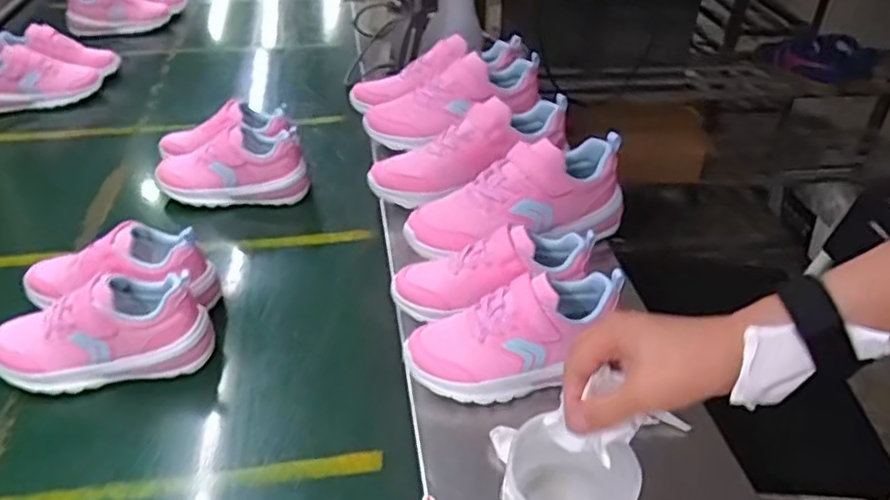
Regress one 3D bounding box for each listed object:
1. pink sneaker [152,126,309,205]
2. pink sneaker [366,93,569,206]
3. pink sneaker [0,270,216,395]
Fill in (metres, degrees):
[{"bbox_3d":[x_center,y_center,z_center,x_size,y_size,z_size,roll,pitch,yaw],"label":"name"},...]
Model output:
[{"bbox_3d":[-0.294,-0.112,0.939,0.207,0.102,0.084,-1,37,-5],"label":"pink sneaker"},{"bbox_3d":[0.036,-0.134,0.877,0.274,0.088,0.083,-25,43,-10],"label":"pink sneaker"},{"bbox_3d":[-0.338,0.080,0.666,0.200,0.101,0.073,-6,38,-12],"label":"pink sneaker"}]

